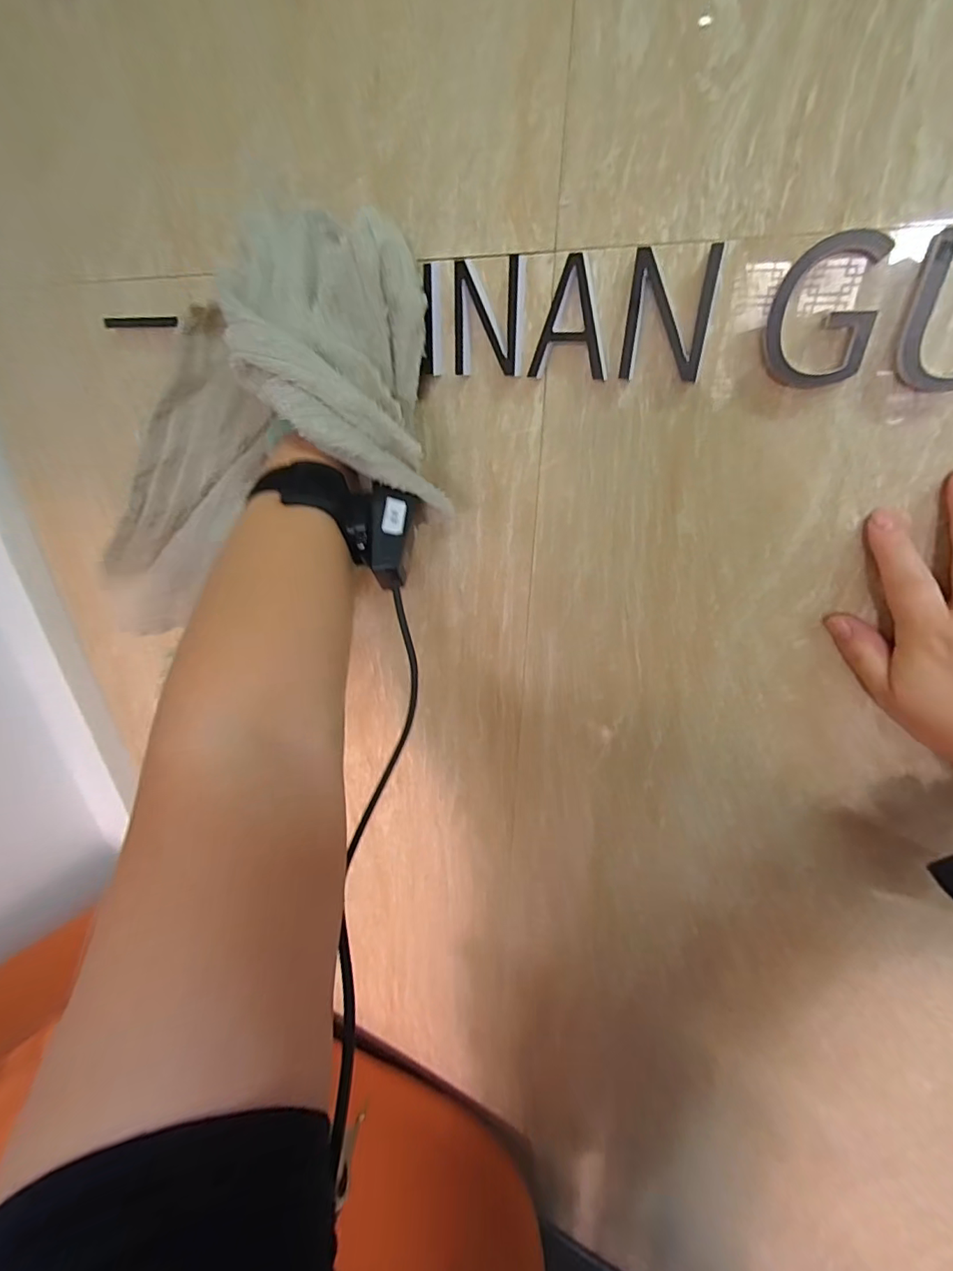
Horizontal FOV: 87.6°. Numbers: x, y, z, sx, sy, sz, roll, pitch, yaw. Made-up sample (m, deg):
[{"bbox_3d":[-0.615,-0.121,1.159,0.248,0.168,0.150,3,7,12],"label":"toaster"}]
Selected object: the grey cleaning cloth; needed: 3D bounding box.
[{"bbox_3d":[-0.217,-0.152,0.395,0.396,0.209,0.087,-13,15,31],"label":"grey cleaning cloth"}]

